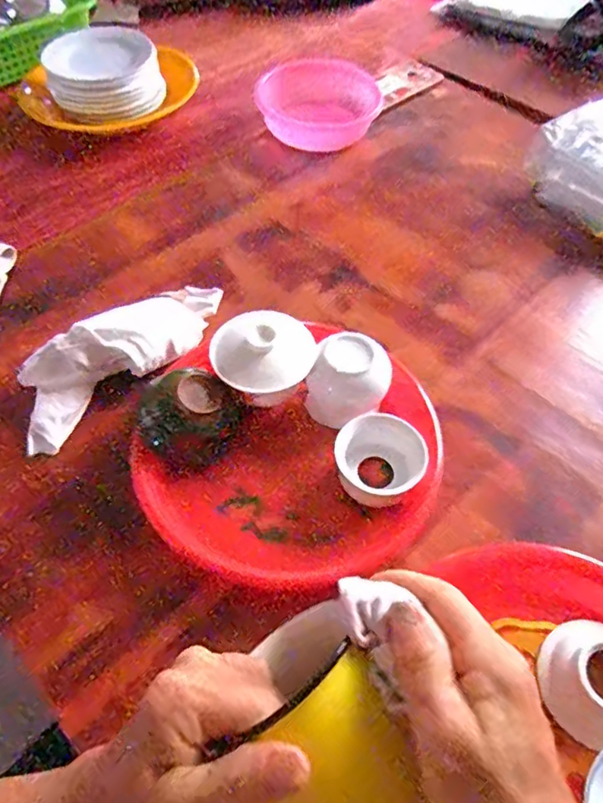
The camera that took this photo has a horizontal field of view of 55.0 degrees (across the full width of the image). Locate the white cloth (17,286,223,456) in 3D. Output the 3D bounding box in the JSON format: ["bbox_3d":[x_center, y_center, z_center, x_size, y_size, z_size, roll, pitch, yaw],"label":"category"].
[{"bbox_3d":[-0.170,-0.051,0.546,0.230,0.052,0.073,-38,63,-24],"label":"white cloth"}]

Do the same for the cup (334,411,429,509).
[{"bbox_3d":[0.063,0.052,0.478,0.074,0.037,0.071,0,54,0],"label":"cup"}]

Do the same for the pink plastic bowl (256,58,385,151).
[{"bbox_3d":[0.025,-0.422,0.819,0.174,0.058,0.138,0,54,0],"label":"pink plastic bowl"}]

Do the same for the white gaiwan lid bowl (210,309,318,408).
[{"bbox_3d":[-0.033,-0.046,0.489,0.082,0.035,0.084,0,54,0],"label":"white gaiwan lid bowl"}]

